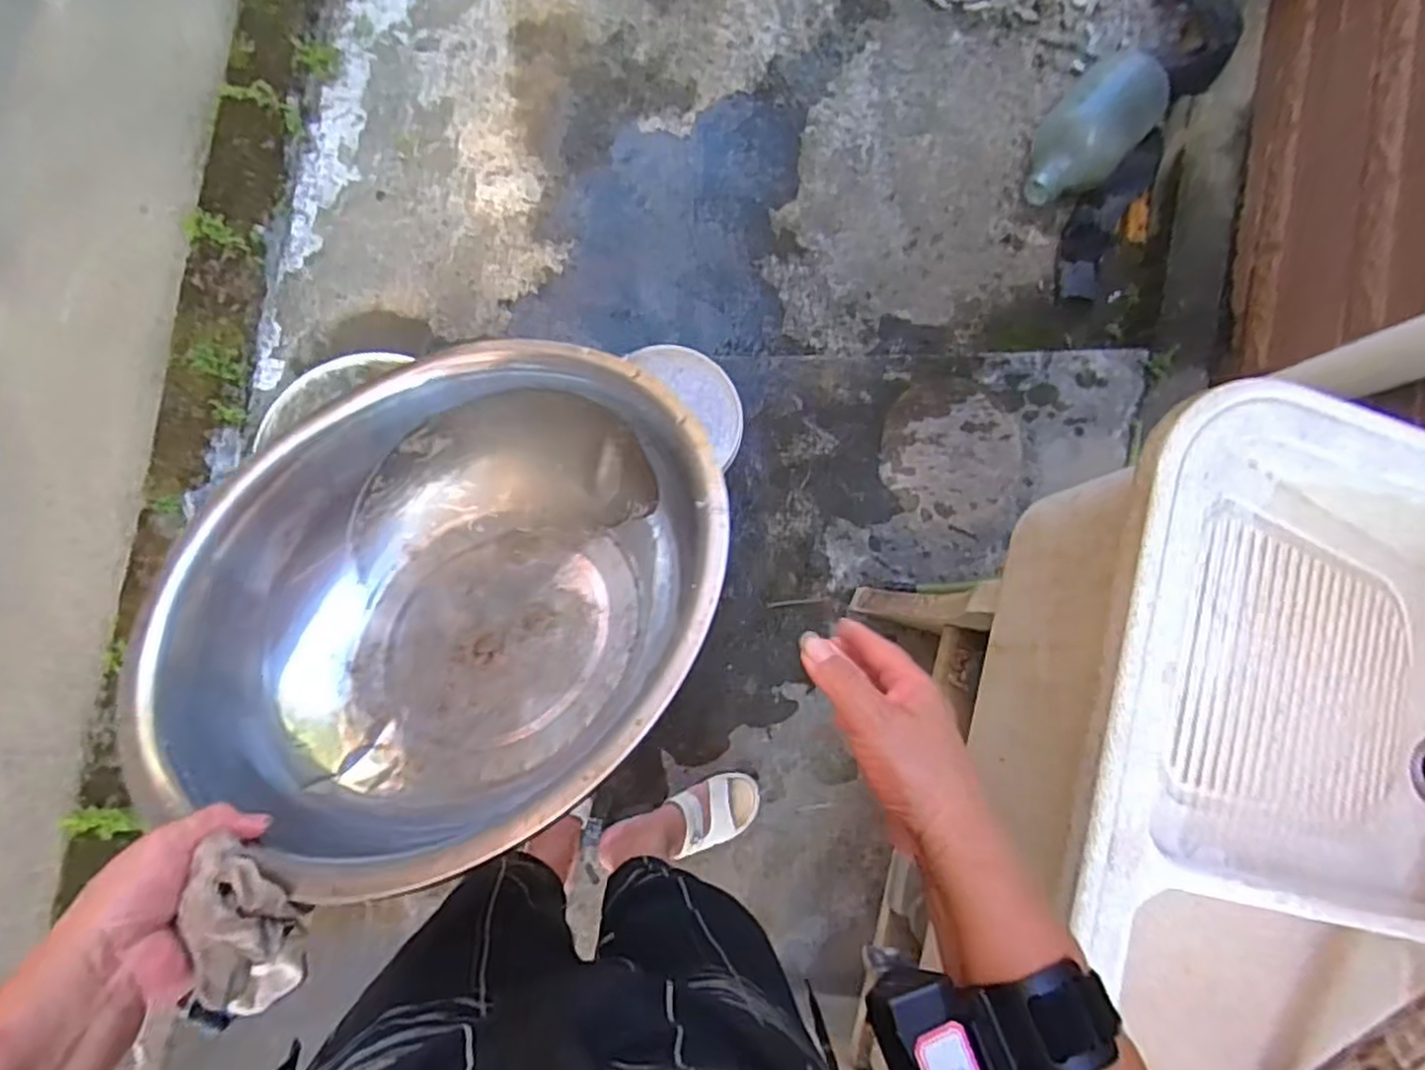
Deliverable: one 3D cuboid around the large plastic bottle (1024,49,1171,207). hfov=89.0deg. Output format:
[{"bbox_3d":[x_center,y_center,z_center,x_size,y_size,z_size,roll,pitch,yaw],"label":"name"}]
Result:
[{"bbox_3d":[0.721,-0.764,1.405,0.175,0.152,0.303,39,80,-1],"label":"large plastic bottle"}]

